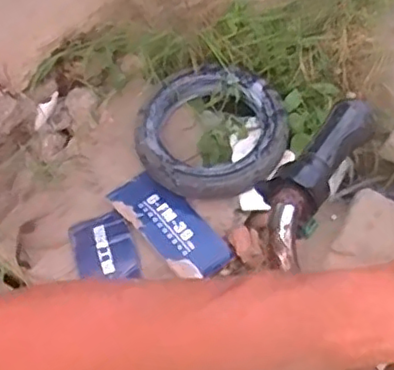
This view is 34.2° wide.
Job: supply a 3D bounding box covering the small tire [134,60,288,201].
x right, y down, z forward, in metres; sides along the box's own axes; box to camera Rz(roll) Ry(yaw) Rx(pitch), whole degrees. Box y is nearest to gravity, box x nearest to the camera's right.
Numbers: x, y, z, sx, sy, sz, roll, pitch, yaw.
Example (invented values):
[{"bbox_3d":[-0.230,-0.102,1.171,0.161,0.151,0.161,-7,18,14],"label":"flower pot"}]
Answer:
[{"bbox_3d":[0.033,-0.135,1.555,0.349,0.087,0.361,0,69,1],"label":"small tire"}]

